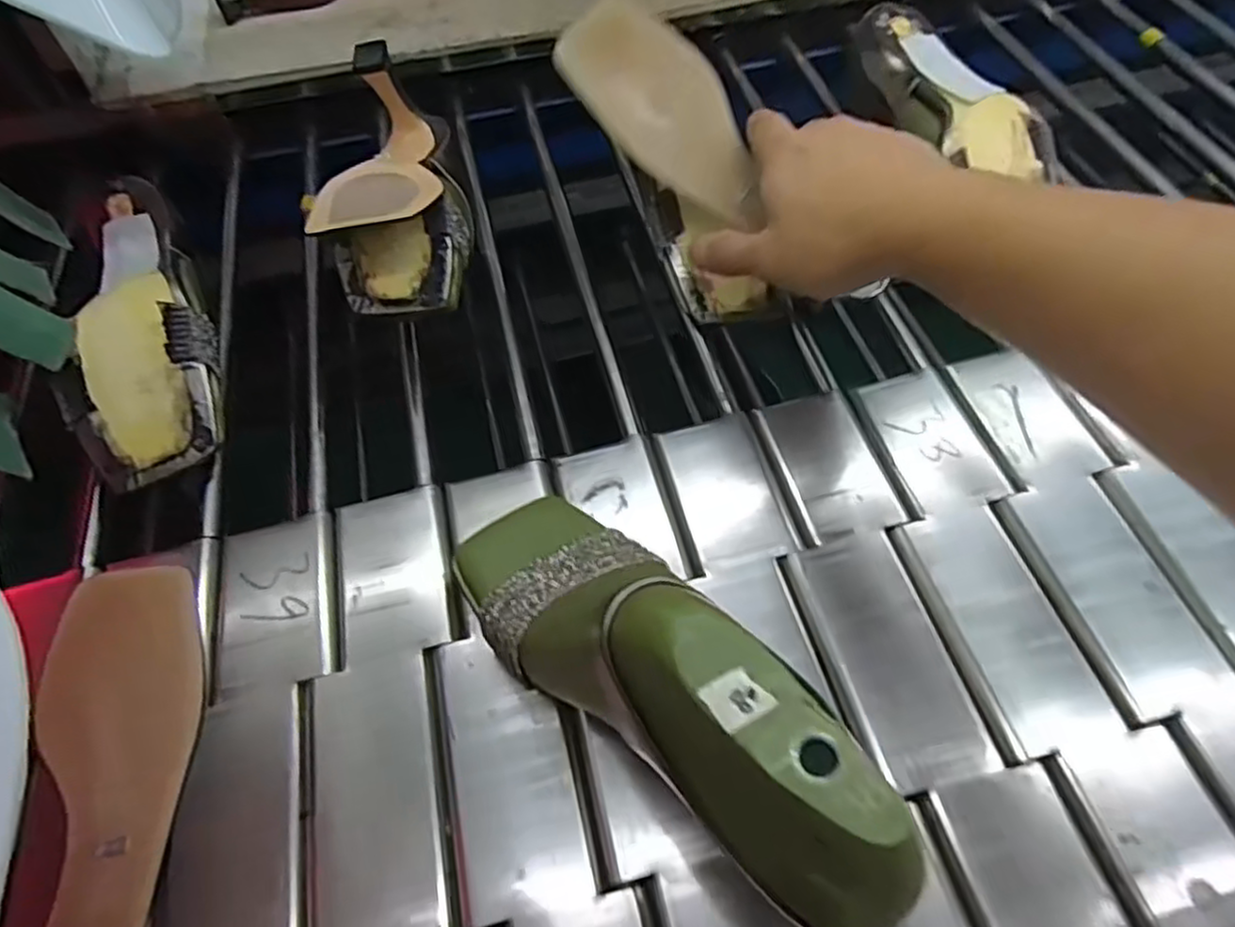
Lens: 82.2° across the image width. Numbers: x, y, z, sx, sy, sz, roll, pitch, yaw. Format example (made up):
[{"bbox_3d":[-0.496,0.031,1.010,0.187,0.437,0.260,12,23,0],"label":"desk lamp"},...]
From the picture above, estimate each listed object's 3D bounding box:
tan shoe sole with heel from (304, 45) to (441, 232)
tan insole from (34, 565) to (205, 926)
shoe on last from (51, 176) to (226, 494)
[{"bbox_3d":[-0.150,-0.192,0.457,0.069,0.057,0.187,-9,57,-6],"label":"tan shoe sole with heel"},{"bbox_3d":[-0.239,0.134,0.333,0.074,0.016,0.192,-17,59,-9],"label":"tan insole"},{"bbox_3d":[-0.304,-0.089,0.444,0.089,0.071,0.216,-27,61,-15],"label":"shoe on last"}]

